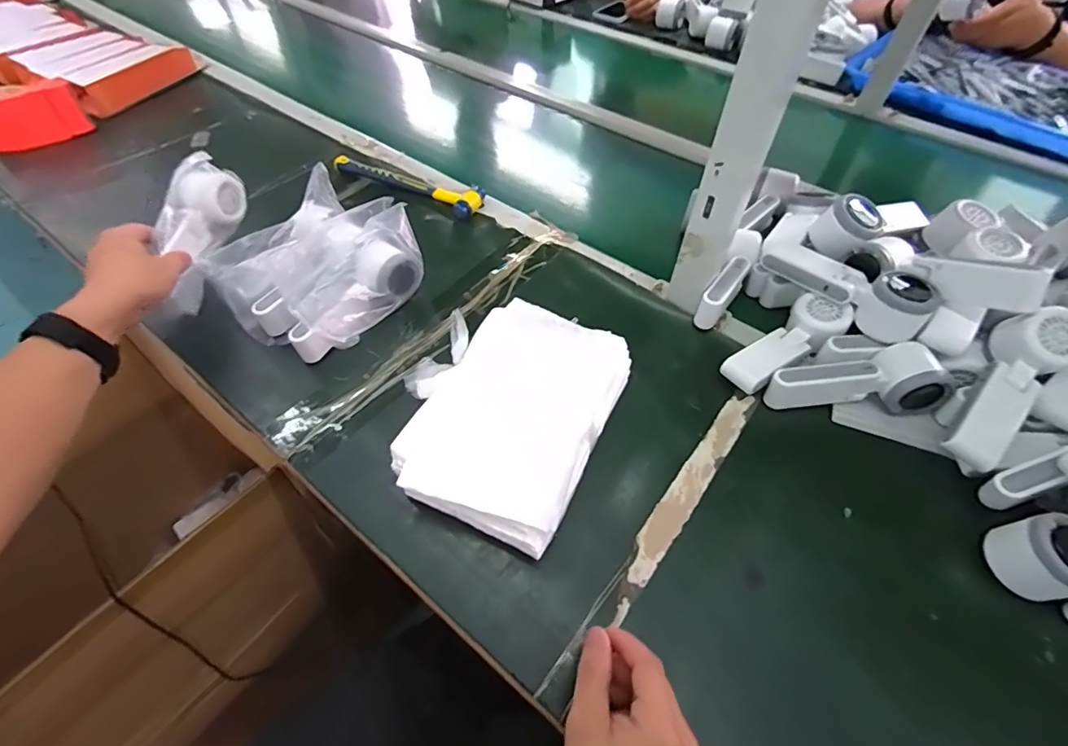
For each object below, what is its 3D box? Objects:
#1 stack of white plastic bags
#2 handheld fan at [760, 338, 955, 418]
[{"bbox_3d":[-0.030,0.031,0.472,0.189,0.057,0.223,21,55,15],"label":"stack of white plastic bags"},{"bbox_3d":[0.321,0.014,0.487,0.163,0.055,0.055,-9,53,-7],"label":"handheld fan"}]

